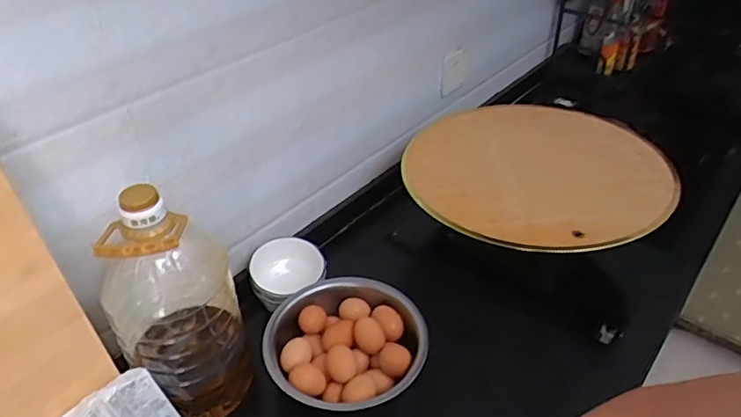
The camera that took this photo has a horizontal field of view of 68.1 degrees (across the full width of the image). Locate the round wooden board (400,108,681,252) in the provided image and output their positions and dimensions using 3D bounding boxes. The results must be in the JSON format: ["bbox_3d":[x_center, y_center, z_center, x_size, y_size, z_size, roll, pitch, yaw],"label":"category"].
[{"bbox_3d":[0.288,-0.068,0.955,0.417,0.026,0.421,-1,37,1],"label":"round wooden board"}]

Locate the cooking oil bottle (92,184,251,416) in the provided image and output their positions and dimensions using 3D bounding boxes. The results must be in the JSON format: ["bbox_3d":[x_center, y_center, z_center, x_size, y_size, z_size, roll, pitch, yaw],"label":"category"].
[{"bbox_3d":[-0.254,0.127,0.718,0.128,0.351,0.143,-3,37,-1],"label":"cooking oil bottle"}]

